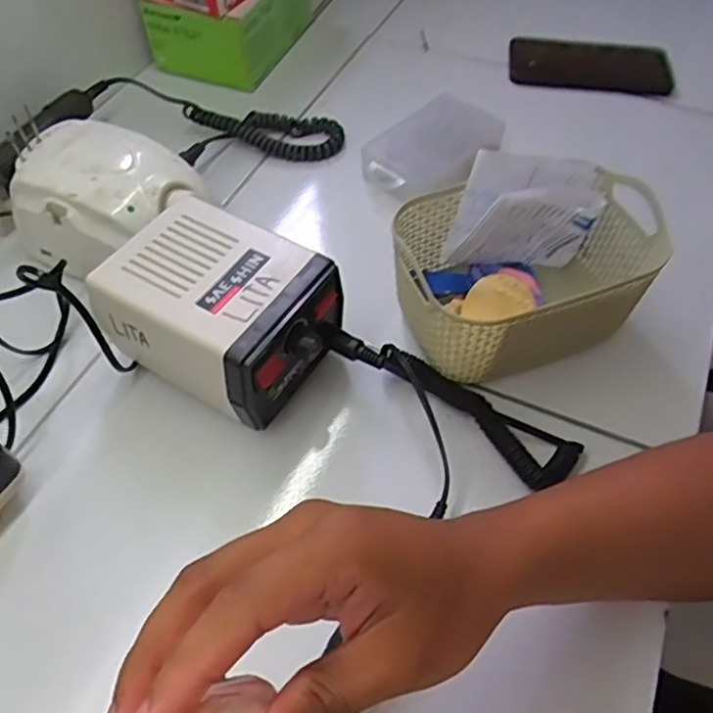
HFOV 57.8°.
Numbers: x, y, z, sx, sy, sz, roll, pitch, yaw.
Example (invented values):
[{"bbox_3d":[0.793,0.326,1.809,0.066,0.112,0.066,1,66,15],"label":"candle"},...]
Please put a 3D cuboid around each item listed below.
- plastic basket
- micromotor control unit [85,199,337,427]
[{"bbox_3d":[0.117,-0.053,0.449,0.170,0.084,0.120,-7,54,-5],"label":"plastic basket"},{"bbox_3d":[-0.087,-0.026,0.425,0.133,0.083,0.103,27,58,19],"label":"micromotor control unit"}]

